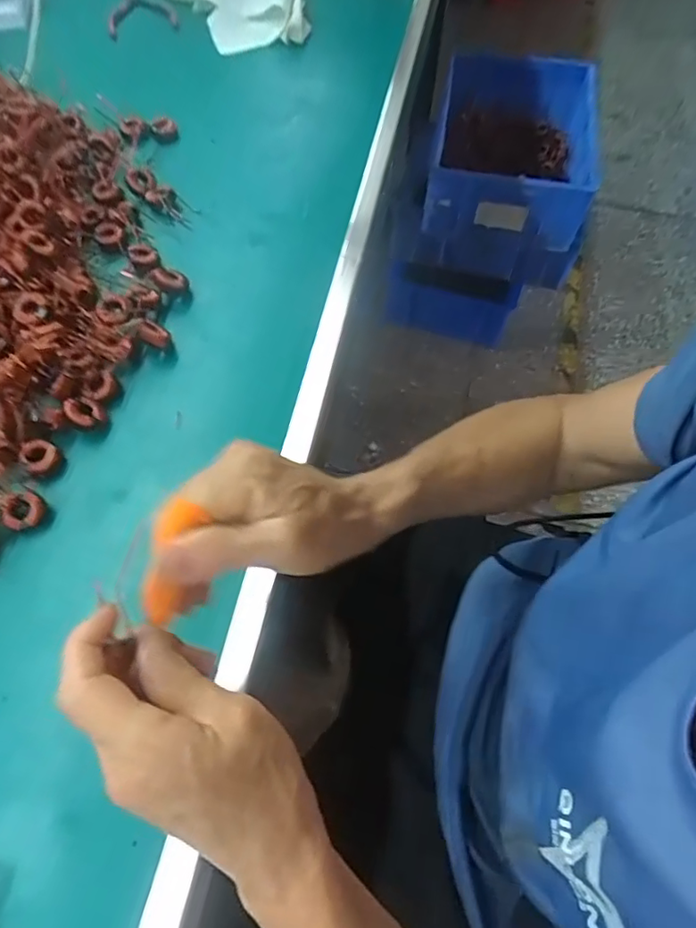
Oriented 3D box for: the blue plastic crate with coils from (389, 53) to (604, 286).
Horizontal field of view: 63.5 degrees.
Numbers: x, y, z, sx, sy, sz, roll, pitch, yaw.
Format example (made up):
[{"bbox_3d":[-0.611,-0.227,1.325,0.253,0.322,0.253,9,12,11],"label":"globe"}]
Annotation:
[{"bbox_3d":[0.318,-0.609,1.178,0.345,0.274,0.410,11,63,5],"label":"blue plastic crate with coils"}]

